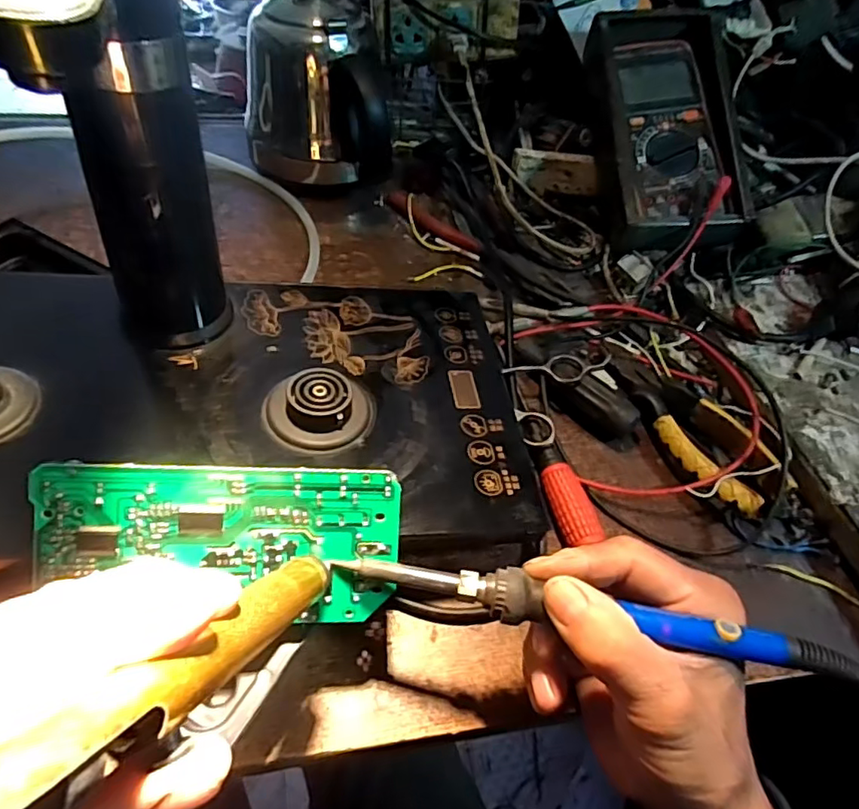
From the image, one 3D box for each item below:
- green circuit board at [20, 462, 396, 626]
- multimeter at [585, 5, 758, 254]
[{"bbox_3d":[-0.088,0.060,0.246,0.147,0.004,0.067,3,90,-10],"label":"green circuit board"},{"bbox_3d":[0.199,-0.239,0.486,0.122,0.042,0.220,-9,77,0],"label":"multimeter"}]

